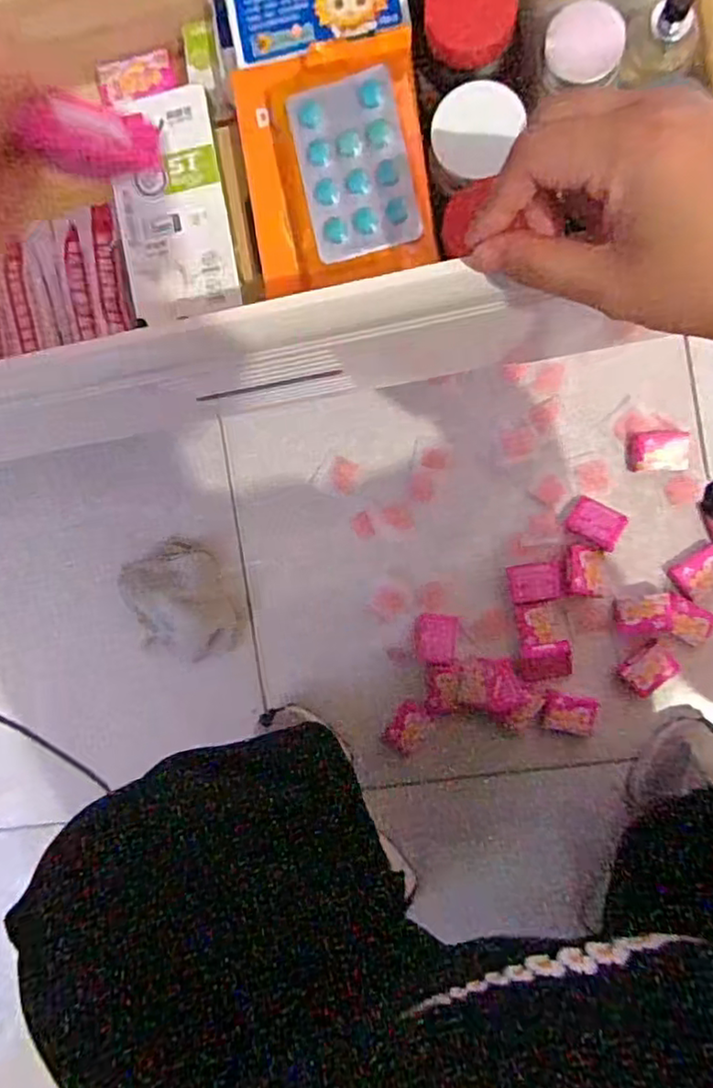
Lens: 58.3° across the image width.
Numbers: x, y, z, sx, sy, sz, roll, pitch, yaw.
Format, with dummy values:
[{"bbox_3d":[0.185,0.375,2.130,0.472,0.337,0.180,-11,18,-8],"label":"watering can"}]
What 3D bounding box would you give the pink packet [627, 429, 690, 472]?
[{"bbox_3d":[0.305,-0.095,0.645,0.054,0.016,0.038,1,87,9],"label":"pink packet"}]

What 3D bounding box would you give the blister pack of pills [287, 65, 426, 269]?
[{"bbox_3d":[-0.001,-0.200,0.339,0.057,0.009,0.087,-12,97,6],"label":"blister pack of pills"}]

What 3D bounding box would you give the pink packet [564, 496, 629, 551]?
[{"bbox_3d":[0.245,-0.021,0.652,0.054,0.012,0.040,30,96,4],"label":"pink packet"}]

